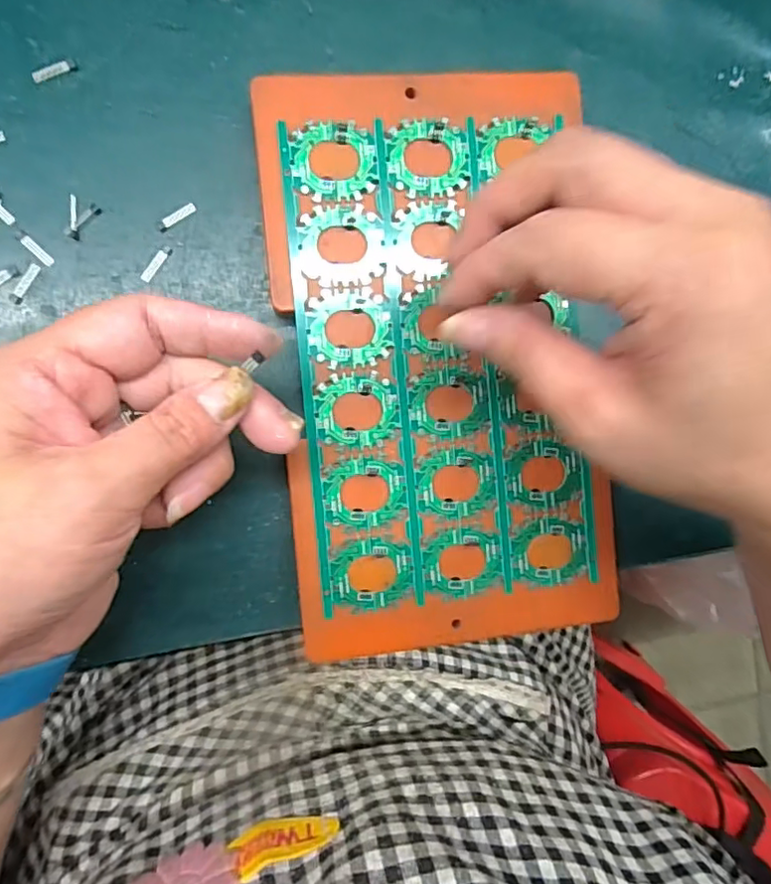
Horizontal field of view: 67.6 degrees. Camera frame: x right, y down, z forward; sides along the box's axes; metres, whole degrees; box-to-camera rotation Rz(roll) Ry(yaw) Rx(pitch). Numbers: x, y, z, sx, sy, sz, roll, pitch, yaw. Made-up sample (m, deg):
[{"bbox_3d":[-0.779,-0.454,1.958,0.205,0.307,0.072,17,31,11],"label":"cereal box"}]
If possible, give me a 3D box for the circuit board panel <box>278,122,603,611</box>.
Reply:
[{"bbox_3d":[0.023,-0.033,0.244,0.117,0.010,0.200,-6,90,-7],"label":"circuit board panel"}]

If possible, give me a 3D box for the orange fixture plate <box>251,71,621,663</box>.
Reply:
[{"bbox_3d":[0.024,-0.034,0.247,0.133,0.015,0.238,-6,93,-9],"label":"orange fixture plate"}]

